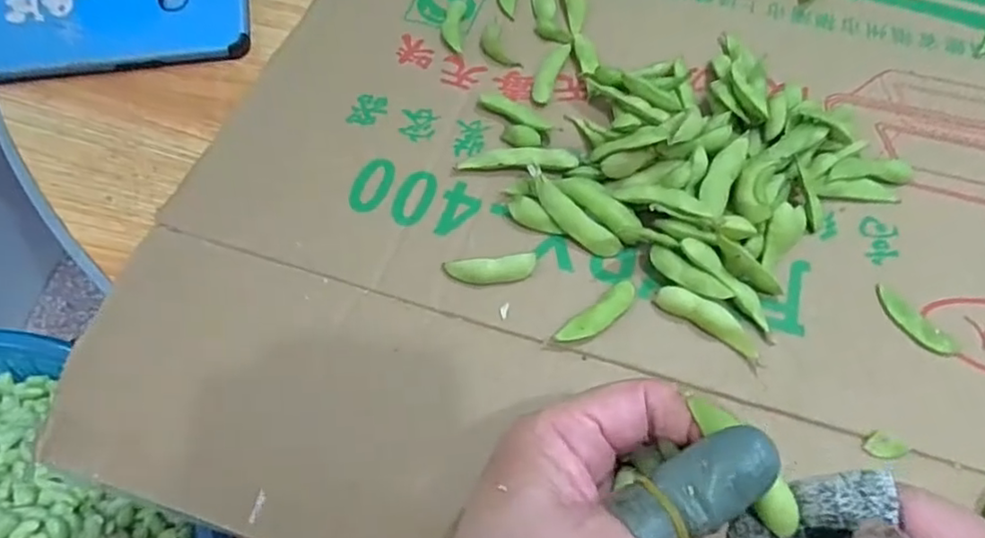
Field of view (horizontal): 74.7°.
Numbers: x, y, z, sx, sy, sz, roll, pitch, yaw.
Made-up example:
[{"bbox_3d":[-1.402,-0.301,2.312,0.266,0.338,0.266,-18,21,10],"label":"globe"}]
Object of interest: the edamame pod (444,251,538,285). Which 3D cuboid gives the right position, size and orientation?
[{"bbox_3d":[-0.001,0.000,0.306,0.043,0.009,0.013,-6,61,-1],"label":"edamame pod"}]

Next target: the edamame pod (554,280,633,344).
[{"bbox_3d":[0.049,0.022,0.297,0.044,0.007,0.013,-36,66,-17],"label":"edamame pod"}]

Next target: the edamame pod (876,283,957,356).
[{"bbox_3d":[0.191,0.024,0.293,0.014,0.004,0.040,-35,66,-16],"label":"edamame pod"}]

